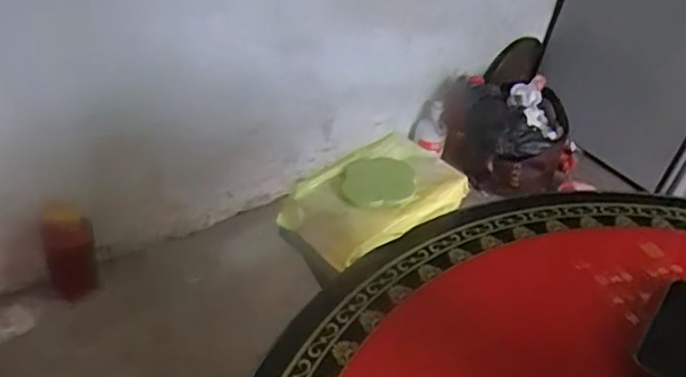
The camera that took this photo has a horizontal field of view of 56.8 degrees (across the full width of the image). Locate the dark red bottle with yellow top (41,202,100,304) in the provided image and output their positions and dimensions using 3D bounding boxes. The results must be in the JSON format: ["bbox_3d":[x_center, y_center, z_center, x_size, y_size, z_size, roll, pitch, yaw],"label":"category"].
[{"bbox_3d":[-0.511,0.124,1.190,0.086,0.215,0.051,-16,45,-30],"label":"dark red bottle with yellow top"}]

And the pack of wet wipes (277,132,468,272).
[{"bbox_3d":[0.038,0.006,0.698,0.196,0.040,0.121,-24,50,-36],"label":"pack of wet wipes"}]

